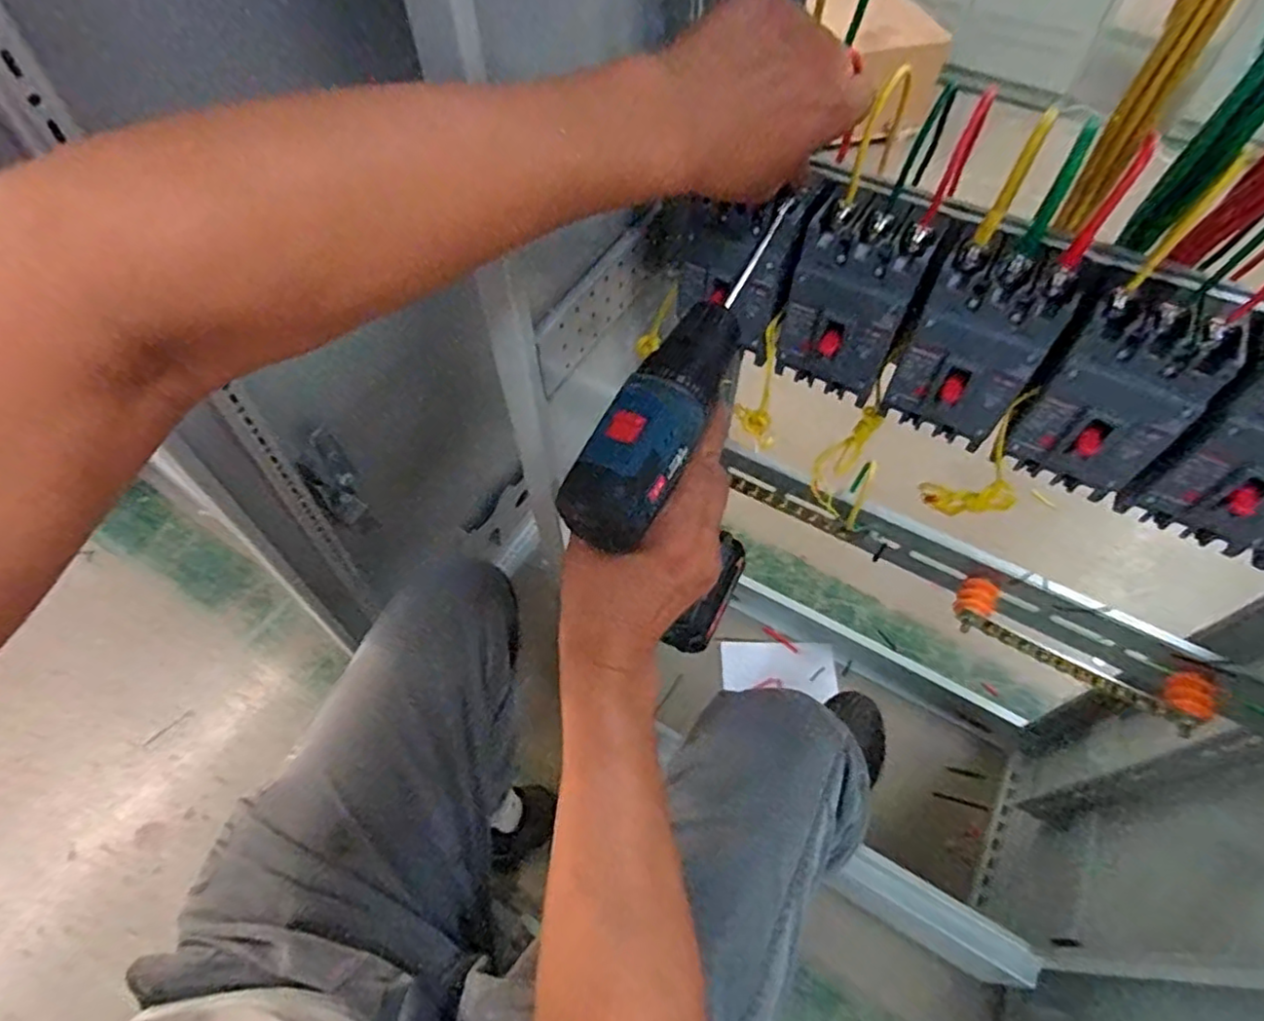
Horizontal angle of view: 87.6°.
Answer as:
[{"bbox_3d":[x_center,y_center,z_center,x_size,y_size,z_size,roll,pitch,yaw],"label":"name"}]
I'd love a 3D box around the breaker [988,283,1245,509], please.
[{"bbox_3d":[0.294,-0.068,0.404,0.076,0.117,0.061,35,64,21],"label":"breaker"}]

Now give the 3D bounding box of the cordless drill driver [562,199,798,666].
[{"bbox_3d":[0.038,-0.008,0.414,0.085,0.209,0.176,35,64,20],"label":"cordless drill driver"}]

